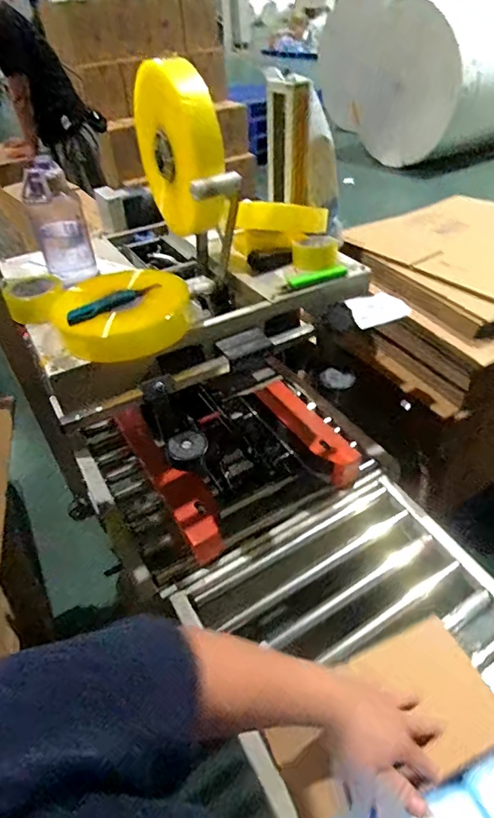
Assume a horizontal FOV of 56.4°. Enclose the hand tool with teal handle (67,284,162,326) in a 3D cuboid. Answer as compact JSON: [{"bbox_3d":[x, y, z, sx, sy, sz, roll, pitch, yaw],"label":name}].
[{"bbox_3d":[-0.233,-0.187,0.805,0.169,0.020,0.019,-30,48,-27],"label":"hand tool with teal handle"}]

